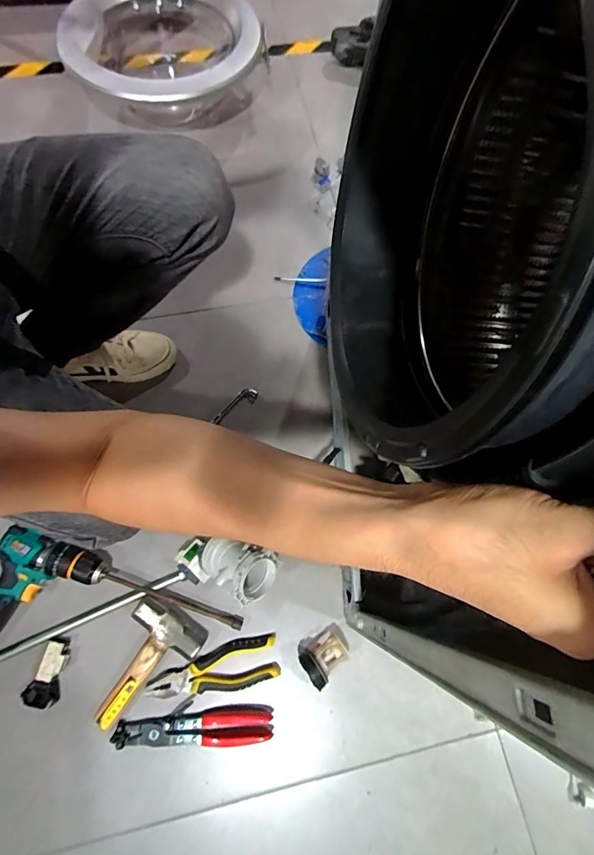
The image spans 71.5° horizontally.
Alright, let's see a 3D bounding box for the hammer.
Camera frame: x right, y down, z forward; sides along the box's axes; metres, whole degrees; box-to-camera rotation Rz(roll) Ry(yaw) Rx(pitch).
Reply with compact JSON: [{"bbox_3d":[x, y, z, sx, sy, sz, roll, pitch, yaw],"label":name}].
[{"bbox_3d":[-0.219,0.351,0.603,0.114,0.039,0.172,26,72,6],"label":"hammer"}]

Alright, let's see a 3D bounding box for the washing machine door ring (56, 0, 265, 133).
[{"bbox_3d":[-0.289,-0.866,0.962,0.414,0.160,0.442,1,71,-2],"label":"washing machine door ring"}]

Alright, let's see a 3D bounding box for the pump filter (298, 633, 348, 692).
[{"bbox_3d":[0.039,0.344,0.611,0.067,0.040,0.049,-39,77,-14],"label":"pump filter"}]

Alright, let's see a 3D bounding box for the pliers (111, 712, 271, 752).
[{"bbox_3d":[-0.149,0.431,0.583,0.218,0.021,0.038,-3,71,-3],"label":"pliers"}]

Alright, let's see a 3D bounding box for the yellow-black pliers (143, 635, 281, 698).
[{"bbox_3d":[-0.124,0.355,0.613,0.187,0.023,0.064,-6,71,-4],"label":"yellow-black pliers"}]

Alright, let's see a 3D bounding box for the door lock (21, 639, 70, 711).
[{"bbox_3d":[-0.355,0.357,0.598,0.052,0.030,0.087,23,72,5],"label":"door lock"}]

